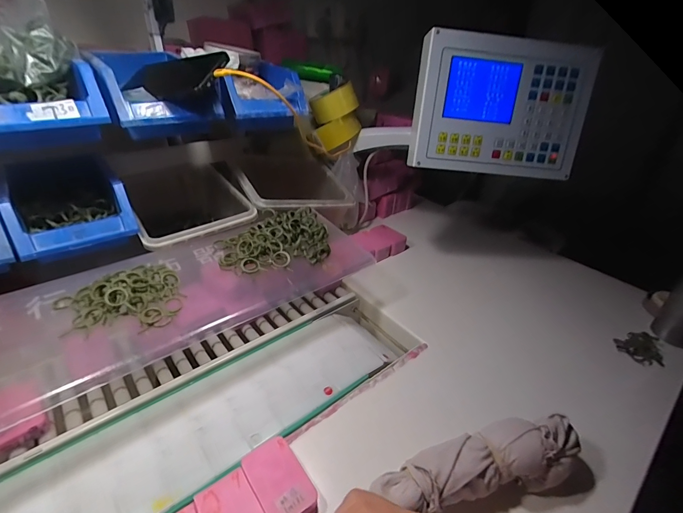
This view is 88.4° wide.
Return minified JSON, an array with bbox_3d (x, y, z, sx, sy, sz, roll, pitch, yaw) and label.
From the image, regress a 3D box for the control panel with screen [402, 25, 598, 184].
[{"bbox_3d":[0.228,-0.214,0.513,0.231,0.185,0.047,5,33,1],"label":"control panel with screen"}]

